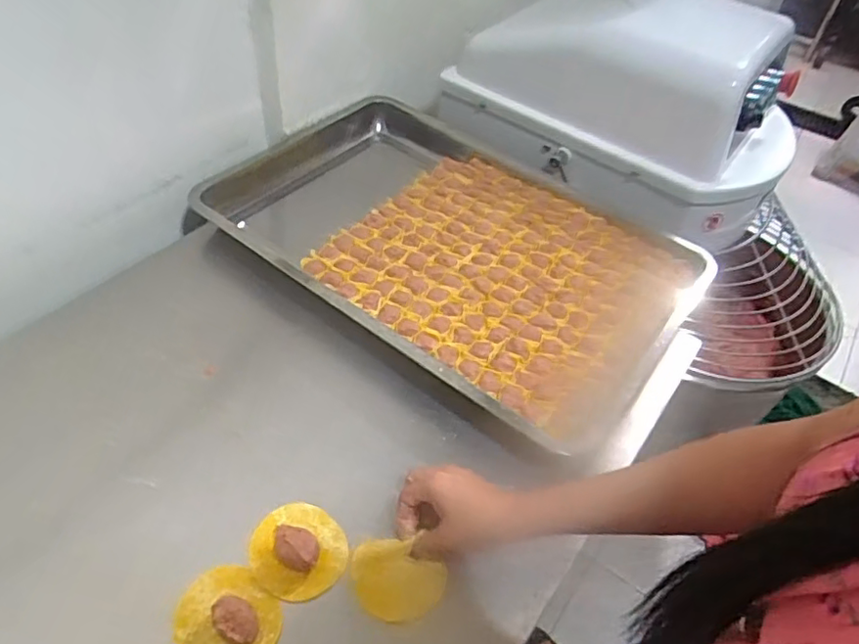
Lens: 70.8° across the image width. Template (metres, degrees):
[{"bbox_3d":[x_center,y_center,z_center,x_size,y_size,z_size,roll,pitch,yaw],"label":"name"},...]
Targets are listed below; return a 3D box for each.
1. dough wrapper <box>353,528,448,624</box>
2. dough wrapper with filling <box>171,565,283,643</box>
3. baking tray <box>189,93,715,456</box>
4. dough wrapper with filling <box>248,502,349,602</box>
[{"bbox_3d":[-0.026,0.218,0.518,0.075,0.009,0.069,-13,50,-17],"label":"dough wrapper"},{"bbox_3d":[-0.164,0.235,0.479,0.085,0.028,0.074,35,53,23],"label":"dough wrapper with filling"},{"bbox_3d":[0.017,-0.109,0.805,0.614,0.061,0.400,33,52,22],"label":"baking tray"},{"bbox_3d":[-0.114,0.197,0.524,0.083,0.034,0.079,3,47,-4],"label":"dough wrapper with filling"}]

